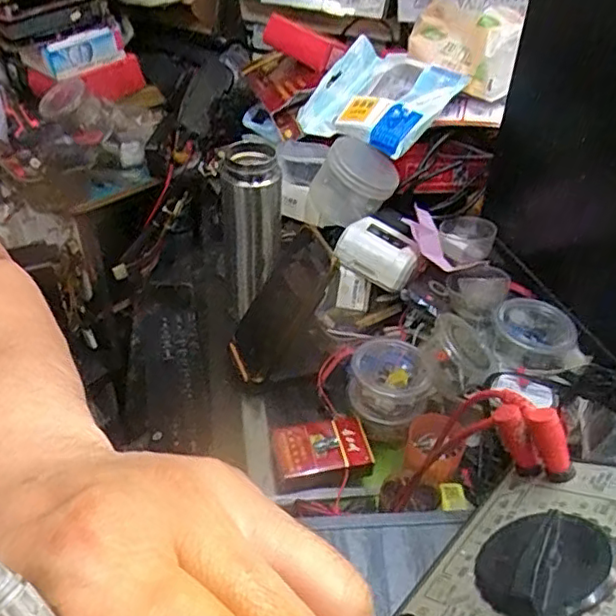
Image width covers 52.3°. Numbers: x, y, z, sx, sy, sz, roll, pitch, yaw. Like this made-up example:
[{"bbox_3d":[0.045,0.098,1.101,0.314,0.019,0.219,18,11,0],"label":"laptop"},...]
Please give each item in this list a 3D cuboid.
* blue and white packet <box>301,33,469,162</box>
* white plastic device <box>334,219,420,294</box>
[{"bbox_3d":[0.087,-0.246,0.726,0.154,0.054,0.149,33,73,32],"label":"blue and white packet"},{"bbox_3d":[0.073,-0.057,0.652,0.082,0.039,0.053,22,43,22],"label":"white plastic device"}]

